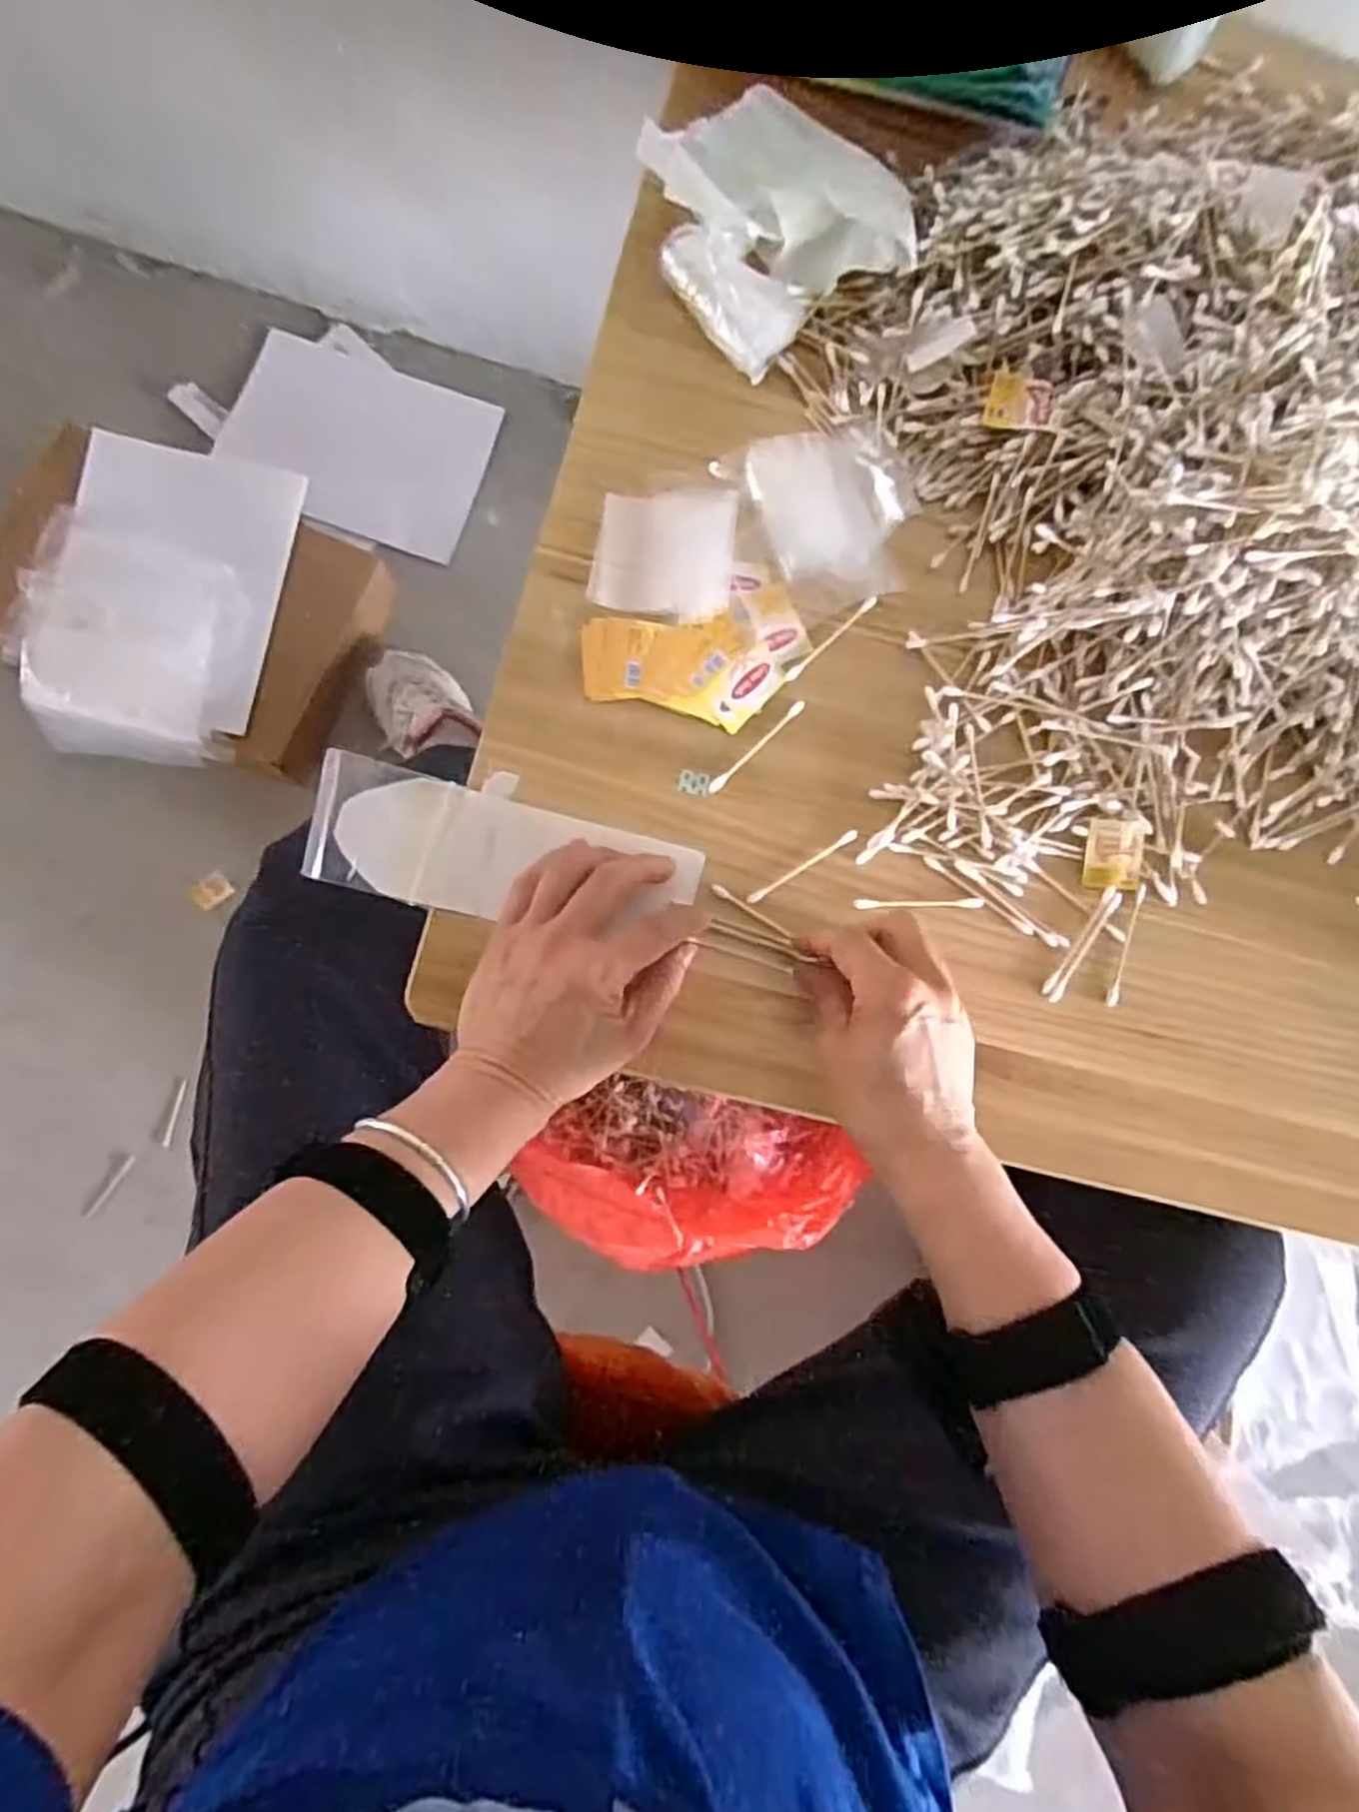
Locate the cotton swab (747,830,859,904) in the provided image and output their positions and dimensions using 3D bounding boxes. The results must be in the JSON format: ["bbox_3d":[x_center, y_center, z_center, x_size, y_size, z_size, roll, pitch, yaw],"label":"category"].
[{"bbox_3d":[0.070,-0.022,0.454,0.076,0.009,0.006,-32,87,-10],"label":"cotton swab"}]

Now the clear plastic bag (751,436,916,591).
[{"bbox_3d":[0.096,-0.230,0.475,0.091,0.025,0.100,-15,84,-9],"label":"clear plastic bag"}]

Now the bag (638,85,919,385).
[{"bbox_3d":[0.054,-0.426,0.486,0.153,0.035,0.167,-31,86,-10],"label":"bag"}]

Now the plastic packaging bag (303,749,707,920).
[{"bbox_3d":[-0.095,-0.025,0.433,0.209,0.018,0.068,15,82,-6],"label":"plastic packaging bag"}]

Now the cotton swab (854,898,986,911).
[{"bbox_3d":[0.139,-0.001,0.460,0.078,0.007,0.006,0,82,-7],"label":"cotton swab"}]

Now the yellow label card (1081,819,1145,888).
[{"bbox_3d":[0.259,-0.030,0.475,0.034,0.008,0.041,2,105,2],"label":"yellow label card"}]

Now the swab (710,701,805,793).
[{"bbox_3d":[0.045,-0.092,0.457,0.074,0.004,0.007,-44,89,-11],"label":"swab"}]

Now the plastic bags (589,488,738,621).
[{"bbox_3d":[-0.008,-0.207,0.461,0.078,0.010,0.077,8,85,-5],"label":"plastic bags"}]

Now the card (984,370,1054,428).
[{"bbox_3d":[0.205,-0.305,0.483,0.036,0.004,0.047,15,69,11],"label":"card"}]

